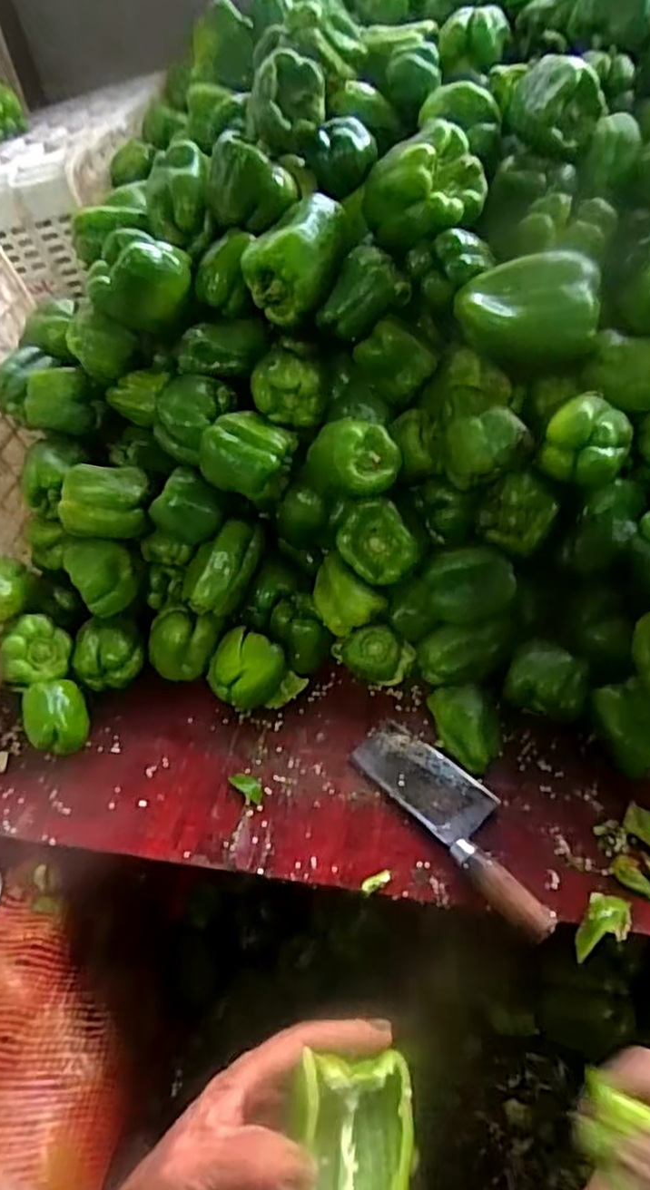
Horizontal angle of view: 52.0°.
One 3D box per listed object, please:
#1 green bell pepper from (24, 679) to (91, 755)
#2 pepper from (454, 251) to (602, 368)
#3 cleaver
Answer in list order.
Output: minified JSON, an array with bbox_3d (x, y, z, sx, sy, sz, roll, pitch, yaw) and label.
[{"bbox_3d":[-0.254,0.115,0.632,0.054,0.052,0.065,-20,51,-11],"label":"green bell pepper"},{"bbox_3d":[0.179,-0.253,0.590,0.121,0.068,0.062,1,50,7],"label":"pepper"},{"bbox_3d":[0.115,0.185,0.564,0.066,0.017,0.208,-34,54,-21],"label":"cleaver"}]

